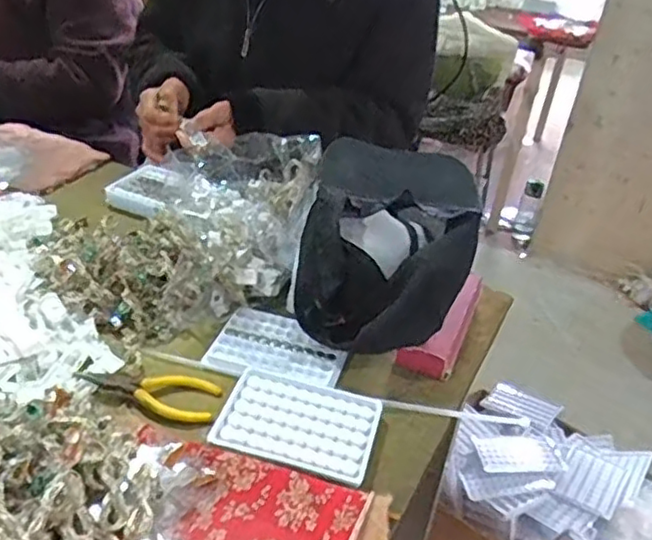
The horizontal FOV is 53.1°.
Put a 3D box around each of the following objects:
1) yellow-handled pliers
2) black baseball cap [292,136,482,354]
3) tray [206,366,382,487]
[{"bbox_3d":[-0.157,0.107,0.578,0.121,0.017,0.051,8,32,1],"label":"yellow-handled pliers"},{"bbox_3d":[0.064,-0.032,0.674,0.160,0.110,0.224,10,33,4],"label":"black baseball cap"},{"bbox_3d":[-0.024,0.128,0.555,0.130,0.006,0.100,13,33,9],"label":"tray"}]

